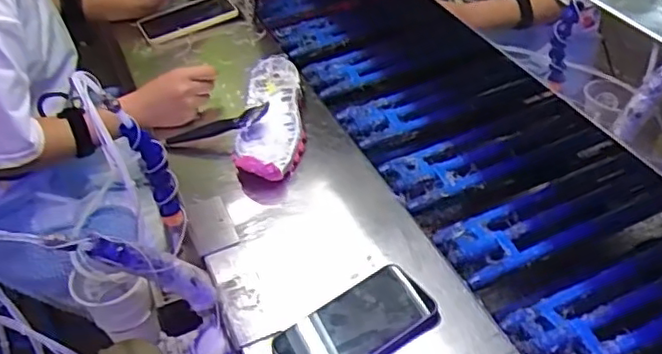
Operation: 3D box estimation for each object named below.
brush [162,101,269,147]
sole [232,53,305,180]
[{"bbox_3d":[-0.163,-0.068,0.877,0.166,0.014,0.027,-15,39,22],"label":"brush"},{"bbox_3d":[-0.085,-0.094,0.897,0.087,0.038,0.269,-3,43,2],"label":"sole"}]

